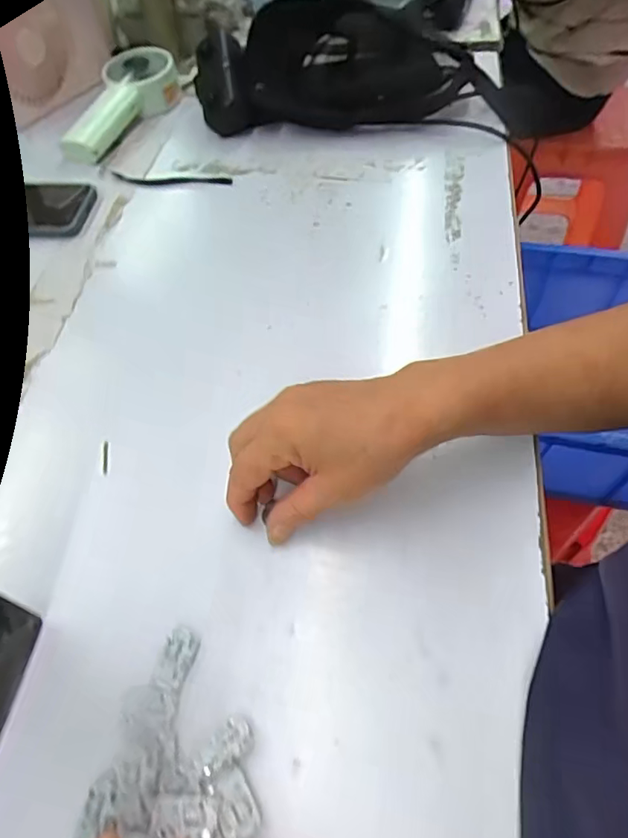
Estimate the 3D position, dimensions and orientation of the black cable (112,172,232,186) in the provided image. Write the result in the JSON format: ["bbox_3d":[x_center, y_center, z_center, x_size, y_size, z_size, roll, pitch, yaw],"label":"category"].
[{"bbox_3d":[-0.142,-0.239,0.551,0.124,0.006,0.015,4,56,7],"label":"black cable"}]

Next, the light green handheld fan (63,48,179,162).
[{"bbox_3d":[-0.217,-0.343,0.598,0.071,0.043,0.171,23,60,18],"label":"light green handheld fan"}]

